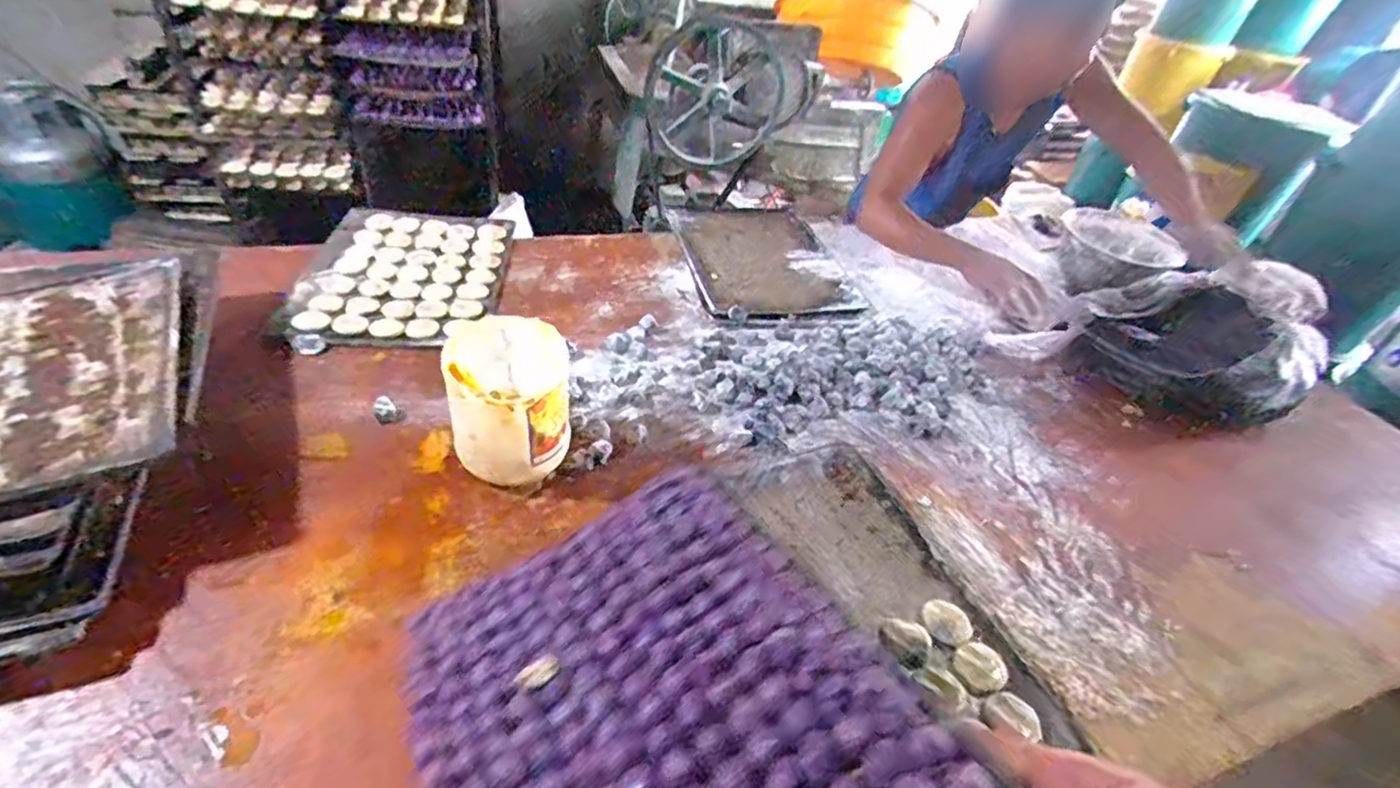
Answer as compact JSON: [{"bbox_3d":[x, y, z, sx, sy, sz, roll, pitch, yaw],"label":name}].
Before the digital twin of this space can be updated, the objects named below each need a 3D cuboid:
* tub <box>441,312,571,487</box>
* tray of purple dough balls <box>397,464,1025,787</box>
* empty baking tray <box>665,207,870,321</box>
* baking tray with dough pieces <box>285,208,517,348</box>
[{"bbox_3d":[-0.239,0.011,0.800,0.135,0.171,0.163,-2,37,-13],"label":"tub"},{"bbox_3d":[-0.044,0.224,0.459,0.315,0.049,0.427,-26,30,-17],"label":"tray of purple dough balls"},{"bbox_3d":[0.127,-0.302,1.350,0.334,0.041,0.488,-4,38,-15],"label":"empty baking tray"},{"bbox_3d":[-0.532,-0.230,1.141,0.335,0.032,0.440,2,36,-8],"label":"baking tray with dough pieces"}]

